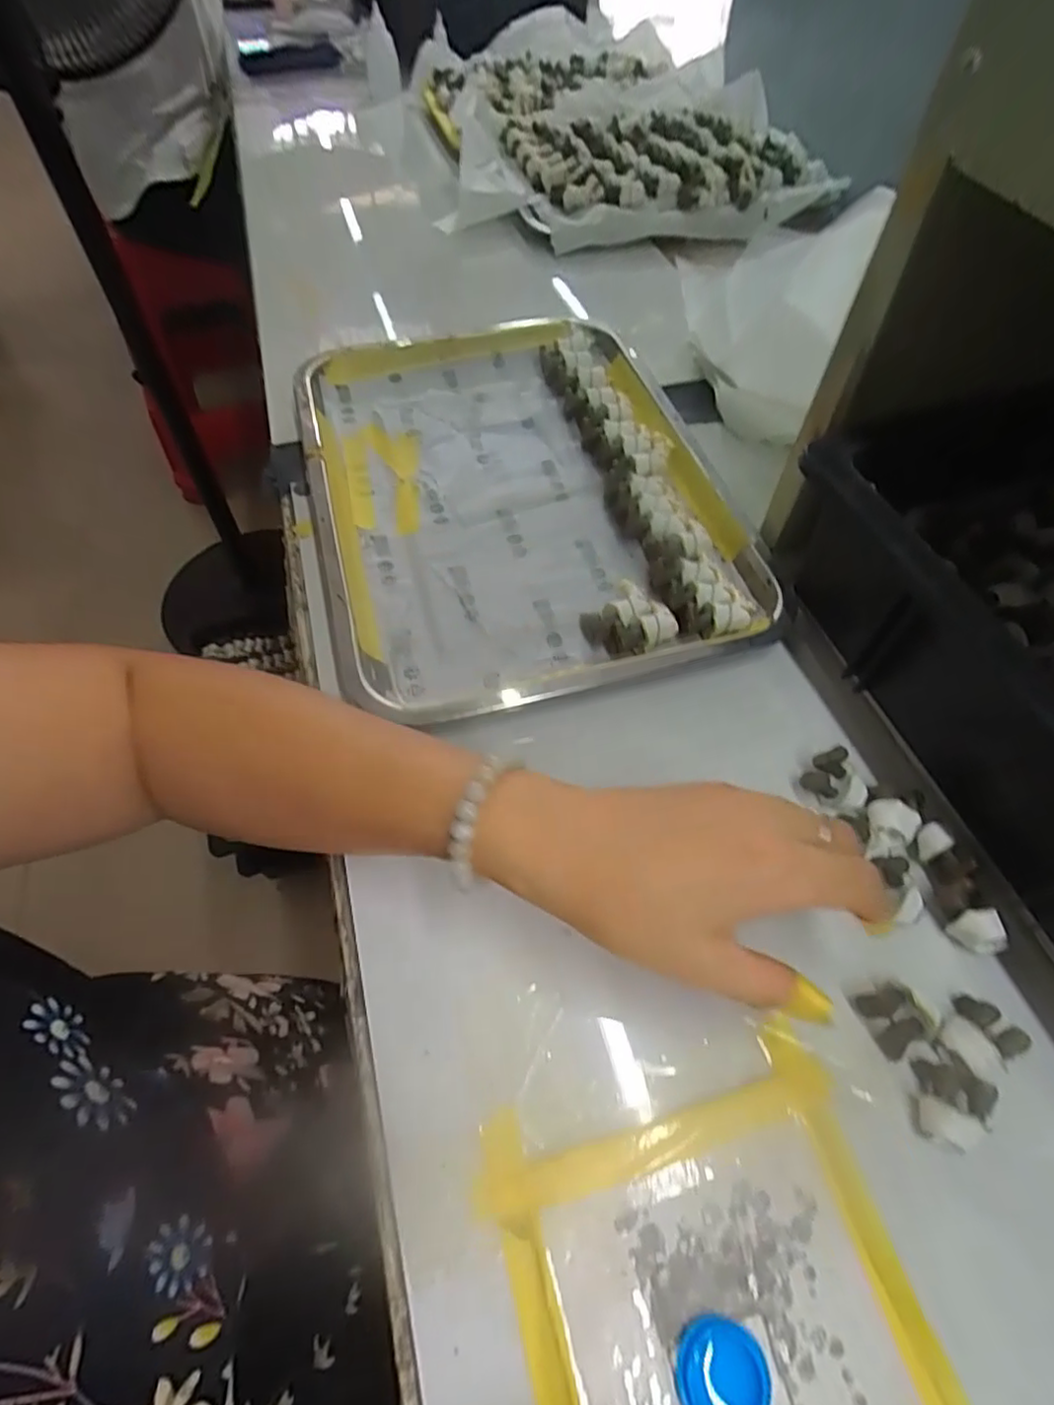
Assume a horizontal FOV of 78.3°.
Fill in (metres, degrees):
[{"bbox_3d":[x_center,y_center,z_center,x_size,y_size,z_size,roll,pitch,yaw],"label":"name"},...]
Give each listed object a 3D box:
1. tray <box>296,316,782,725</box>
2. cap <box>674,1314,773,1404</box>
[{"bbox_3d":[-0.013,-0.152,0.437,0.251,0.026,0.352,-12,58,-8],"label":"tray"},{"bbox_3d":[0.064,0.221,0.212,0.029,0.005,0.029,0,57,0],"label":"cap"}]

